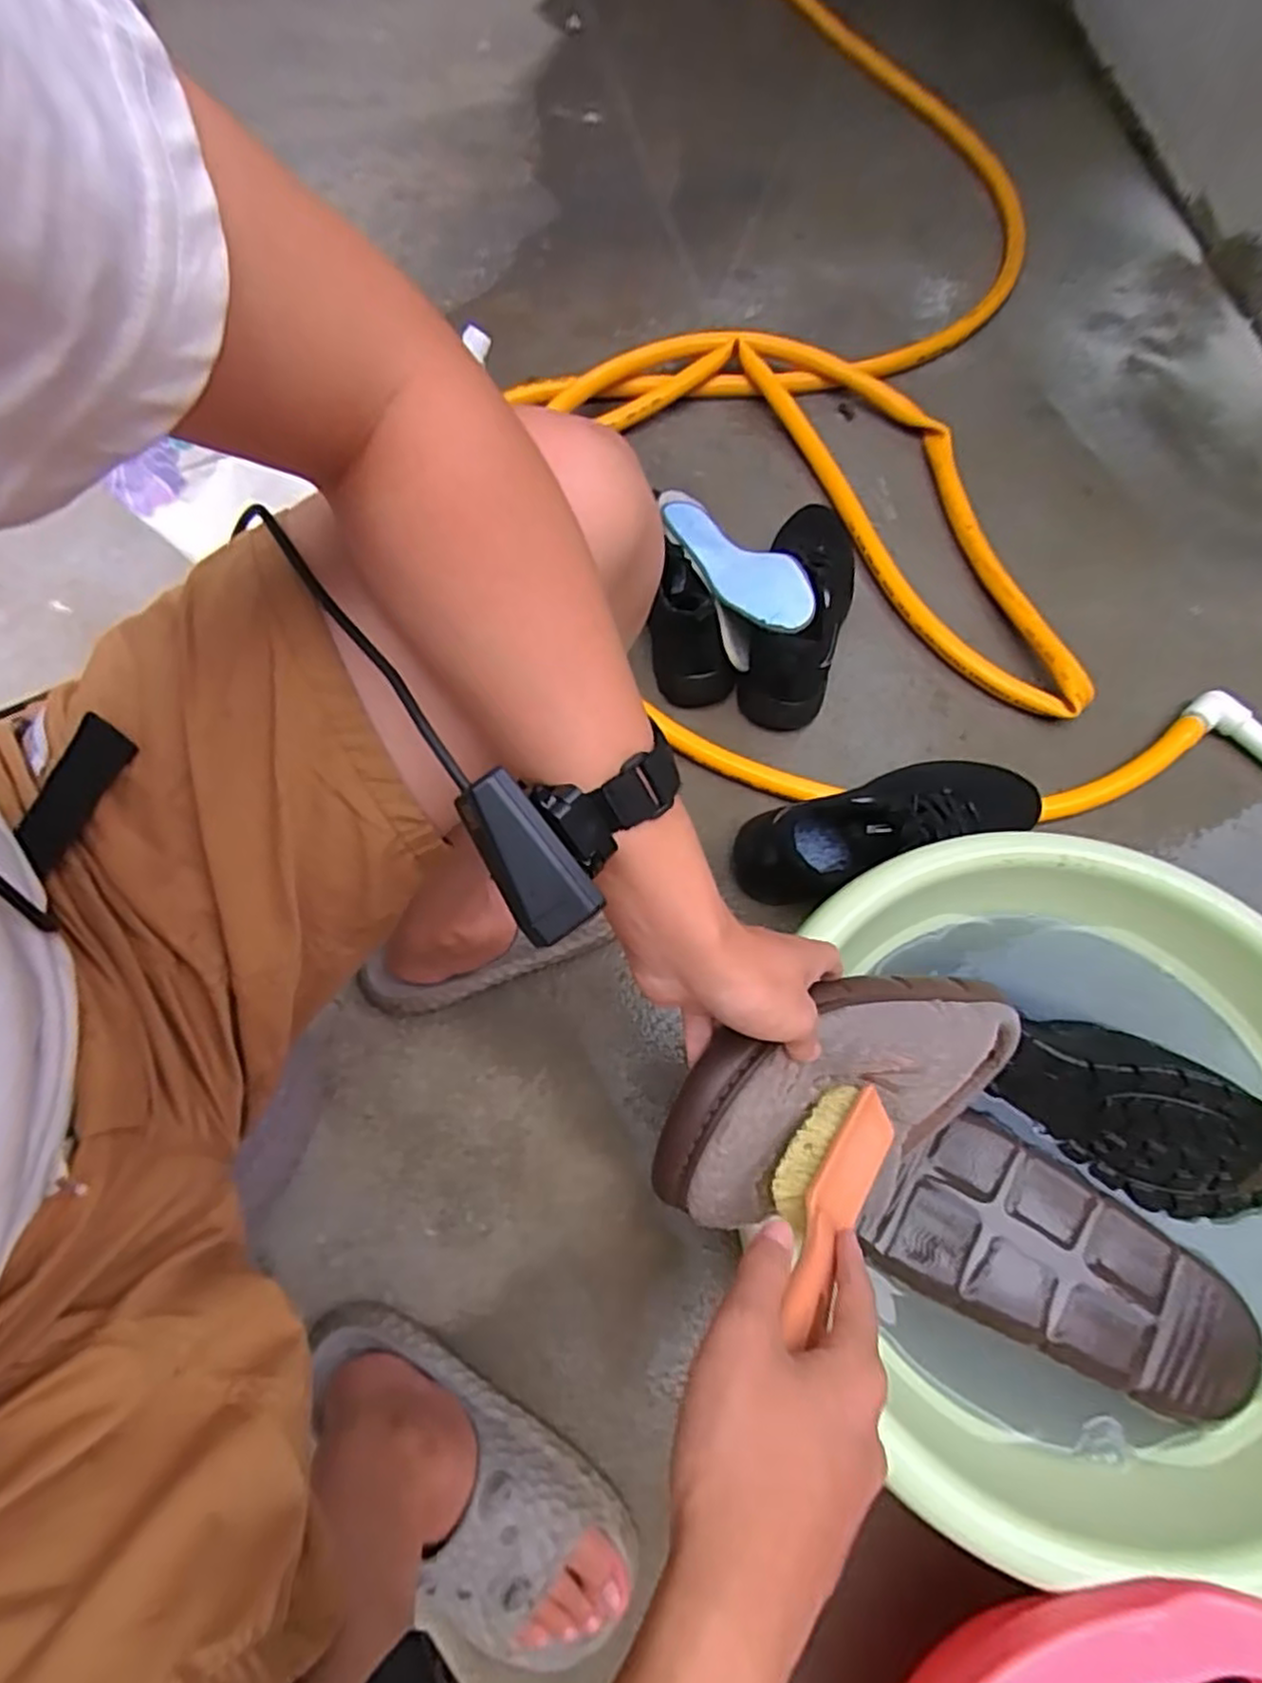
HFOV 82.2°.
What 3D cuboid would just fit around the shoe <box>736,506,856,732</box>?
[{"bbox_3d":[0.204,-0.288,0.829,0.100,0.121,0.310,15,69,7],"label":"shoe"}]

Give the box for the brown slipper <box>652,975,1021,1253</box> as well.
[{"bbox_3d":[0.144,0.153,0.467,0.288,0.085,0.130,3,98,-26],"label":"brown slipper"}]

